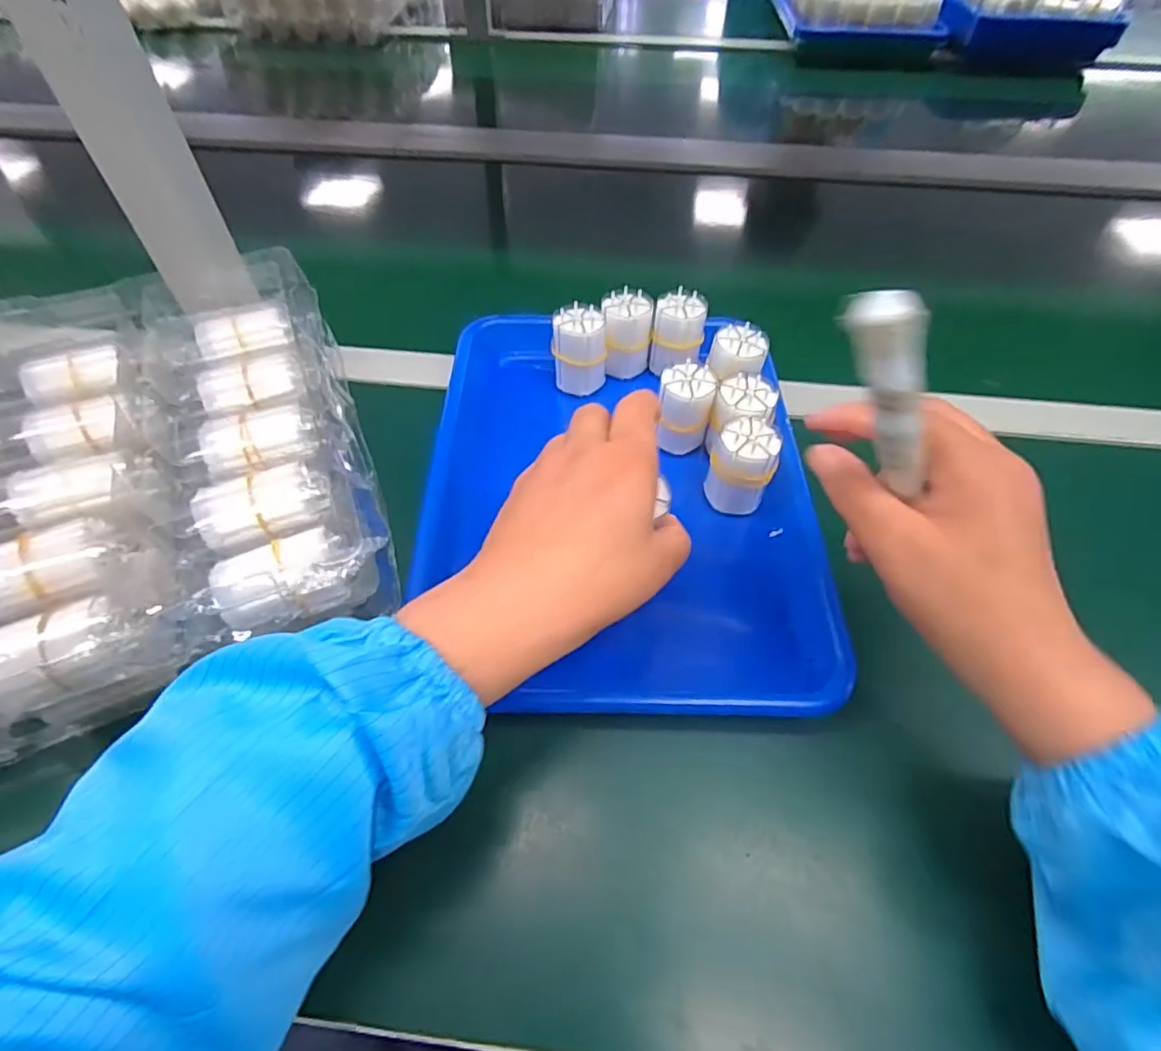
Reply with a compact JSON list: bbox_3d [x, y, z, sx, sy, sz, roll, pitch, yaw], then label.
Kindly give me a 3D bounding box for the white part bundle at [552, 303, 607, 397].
[{"bbox_3d":[0.000,-0.133,0.458,0.038,0.058,0.032,8,54,5],"label":"white part bundle"}]

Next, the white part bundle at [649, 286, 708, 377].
[{"bbox_3d":[0.077,-0.146,0.468,0.042,0.054,0.046,8,54,5],"label":"white part bundle"}]

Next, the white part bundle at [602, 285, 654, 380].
[{"bbox_3d":[0.036,-0.152,0.470,0.042,0.057,0.040,4,53,2],"label":"white part bundle"}]

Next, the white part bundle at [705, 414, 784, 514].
[{"bbox_3d":[0.107,-0.040,0.393,0.040,0.056,0.035,20,56,14],"label":"white part bundle"}]

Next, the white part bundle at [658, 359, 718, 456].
[{"bbox_3d":[0.073,-0.081,0.423,0.037,0.060,0.031,7,53,5],"label":"white part bundle"}]

